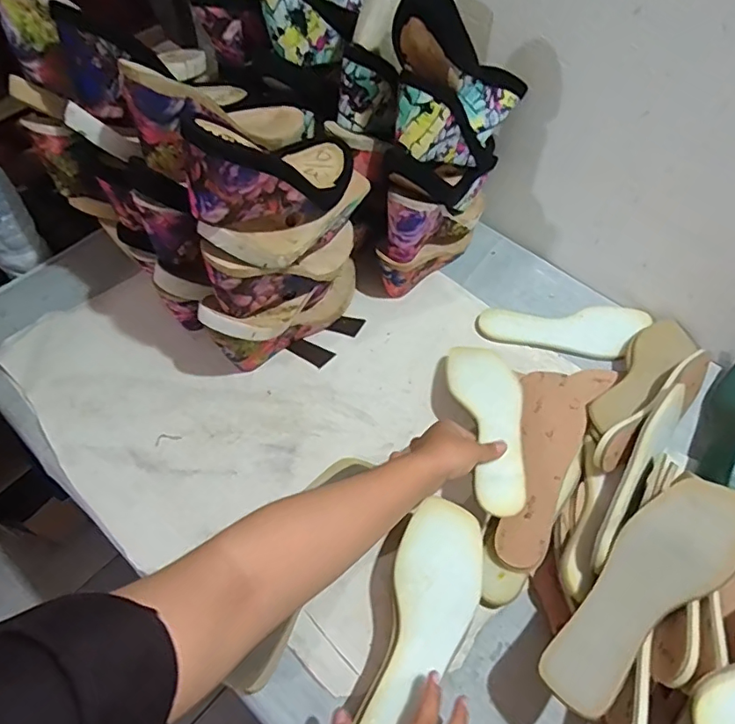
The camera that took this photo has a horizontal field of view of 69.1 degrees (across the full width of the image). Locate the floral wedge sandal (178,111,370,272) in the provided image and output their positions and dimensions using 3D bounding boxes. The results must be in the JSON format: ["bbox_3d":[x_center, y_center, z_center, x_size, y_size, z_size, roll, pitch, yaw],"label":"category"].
[{"bbox_3d":[-0.099,-0.169,0.545,0.091,0.120,0.250,33,27,16],"label":"floral wedge sandal"}]

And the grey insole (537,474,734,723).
[{"bbox_3d":[0.245,0.198,0.471,0.238,0.011,0.079,-42,47,-12],"label":"grey insole"}]

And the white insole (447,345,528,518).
[{"bbox_3d":[0.141,0.061,0.599,0.075,0.018,0.228,-5,48,-2],"label":"white insole"}]

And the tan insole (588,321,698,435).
[{"bbox_3d":[0.342,0.012,0.674,0.235,0.028,0.063,-37,65,-22],"label":"tan insole"}]

